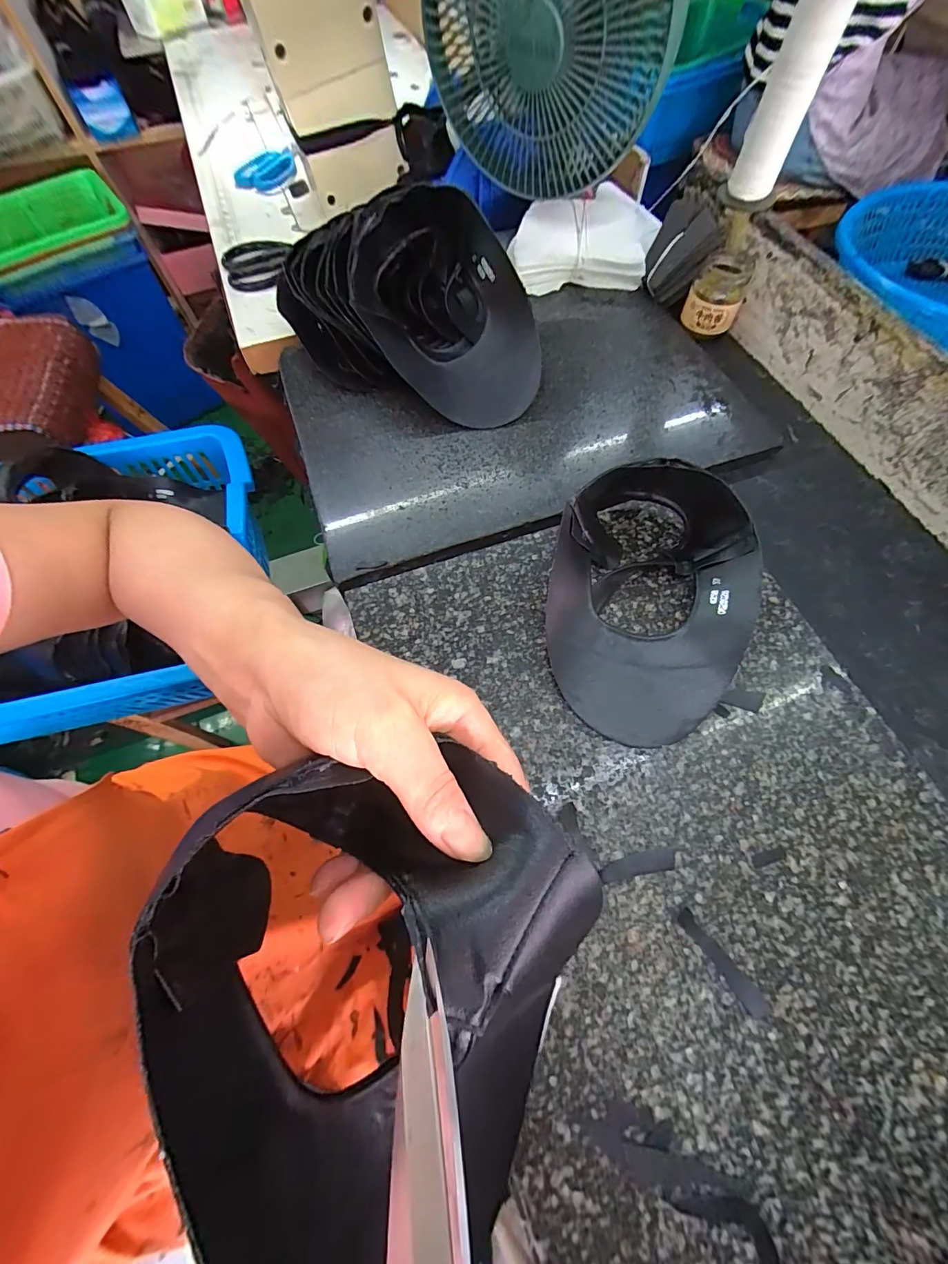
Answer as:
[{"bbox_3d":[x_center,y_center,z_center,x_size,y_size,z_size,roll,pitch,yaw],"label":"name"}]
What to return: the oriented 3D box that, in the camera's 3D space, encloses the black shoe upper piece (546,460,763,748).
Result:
[{"bbox_3d":[0.137,-0.034,0.333,0.154,0.062,0.229,13,66,6],"label":"black shoe upper piece"}]

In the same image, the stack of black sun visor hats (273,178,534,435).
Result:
[{"bbox_3d":[-0.066,-0.343,0.439,0.297,0.117,0.143,25,68,11],"label":"stack of black sun visor hats"}]

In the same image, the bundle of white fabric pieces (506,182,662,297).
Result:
[{"bbox_3d":[0.132,-0.485,0.528,0.177,0.061,0.106,0,66,0],"label":"bundle of white fabric pieces"}]

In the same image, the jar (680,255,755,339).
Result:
[{"bbox_3d":[0.284,-0.396,0.499,0.060,0.052,0.062,23,68,10],"label":"jar"}]

